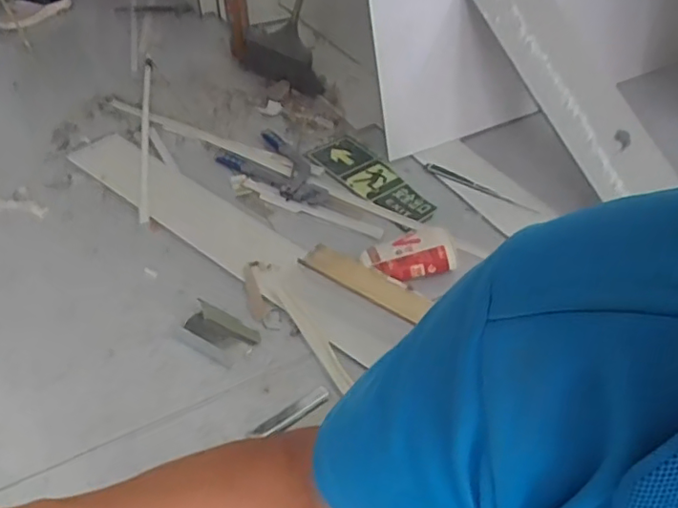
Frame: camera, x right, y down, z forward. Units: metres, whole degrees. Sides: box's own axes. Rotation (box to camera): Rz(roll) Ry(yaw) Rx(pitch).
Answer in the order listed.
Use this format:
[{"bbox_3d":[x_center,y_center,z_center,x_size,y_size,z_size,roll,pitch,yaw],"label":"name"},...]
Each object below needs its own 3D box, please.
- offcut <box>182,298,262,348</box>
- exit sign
[{"bbox_3d":[-0.196,0.126,0.984,0.130,0.033,0.055,20,47,20],"label":"offcut"},{"bbox_3d":[0.068,-0.161,1.257,0.103,0.016,0.358,-43,60,-10],"label":"exit sign"}]

